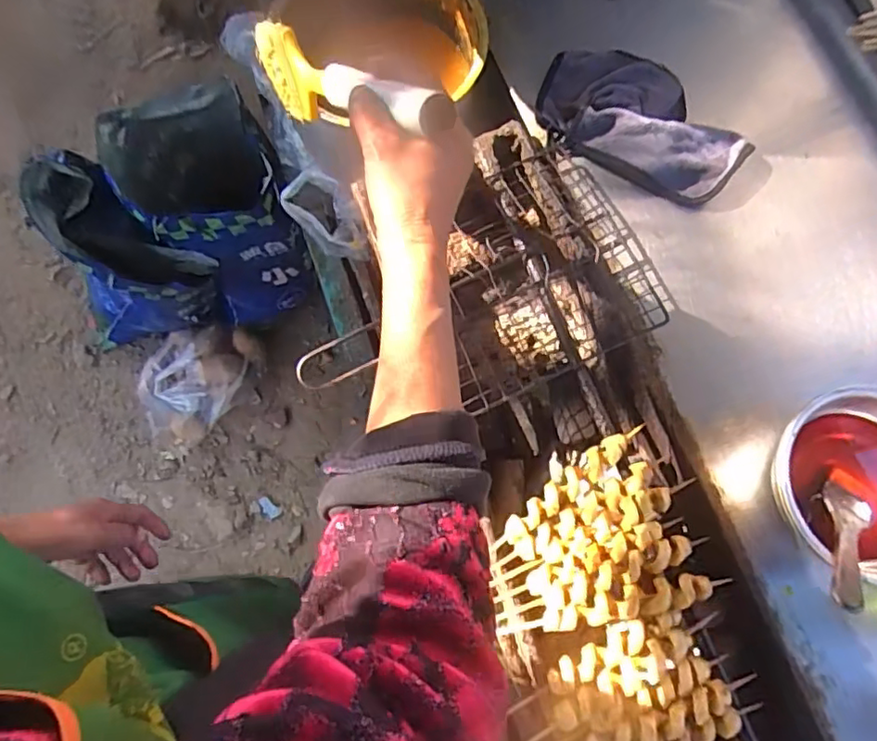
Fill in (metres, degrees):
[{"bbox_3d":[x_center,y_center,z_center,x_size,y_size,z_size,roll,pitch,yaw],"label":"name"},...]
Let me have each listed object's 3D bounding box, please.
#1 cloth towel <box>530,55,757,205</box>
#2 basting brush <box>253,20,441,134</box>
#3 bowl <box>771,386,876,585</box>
[{"bbox_3d":[0.212,-0.258,0.622,0.218,0.032,0.129,31,78,9],"label":"cloth towel"},{"bbox_3d":[-0.074,-0.208,0.444,0.025,0.074,0.269,-41,44,-9],"label":"basting brush"},{"bbox_3d":[0.359,0.099,0.519,0.140,0.066,0.157,-1,76,1],"label":"bowl"}]

